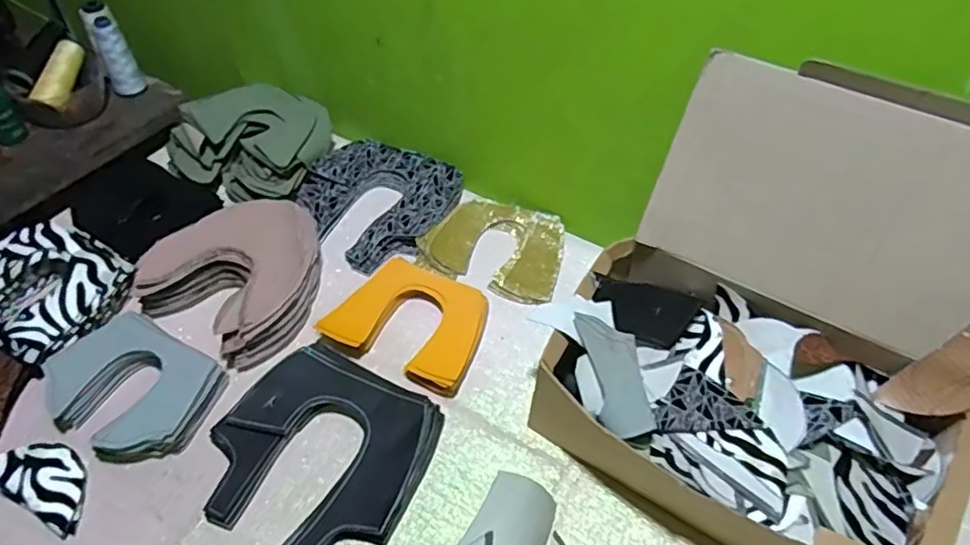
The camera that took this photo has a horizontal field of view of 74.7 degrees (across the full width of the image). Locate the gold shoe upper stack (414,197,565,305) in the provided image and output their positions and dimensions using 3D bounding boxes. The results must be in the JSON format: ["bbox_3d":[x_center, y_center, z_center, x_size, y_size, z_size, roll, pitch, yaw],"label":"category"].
[{"bbox_3d":[0.014,-0.036,0.774,0.163,0.024,0.132,14,49,9],"label":"gold shoe upper stack"}]

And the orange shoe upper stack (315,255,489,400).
[{"bbox_3d":[-0.076,0.051,0.686,0.153,0.023,0.124,23,51,16],"label":"orange shoe upper stack"}]

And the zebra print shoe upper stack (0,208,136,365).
[{"bbox_3d":[-0.474,0.015,0.691,0.165,0.058,0.148,25,52,18],"label":"zebra print shoe upper stack"}]

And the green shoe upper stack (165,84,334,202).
[{"bbox_3d":[-0.299,-0.180,0.835,0.172,0.072,0.177,23,51,17],"label":"green shoe upper stack"}]

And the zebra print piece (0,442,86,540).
[{"bbox_3d":[-0.398,0.185,0.571,0.114,0.014,0.059,21,52,13],"label":"zebra print piece"}]

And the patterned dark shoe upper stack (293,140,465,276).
[{"bbox_3d":[-0.140,-0.090,0.804,0.182,0.030,0.181,21,50,15],"label":"patterned dark shoe upper stack"}]

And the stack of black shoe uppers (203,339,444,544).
[{"bbox_3d":[-0.151,0.164,0.586,0.186,0.030,0.183,25,52,18],"label":"stack of black shoe uppers"}]

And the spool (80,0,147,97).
[{"bbox_3d":[-0.554,-0.325,0.950,0.047,0.125,0.041,-25,54,-23],"label":"spool"}]

